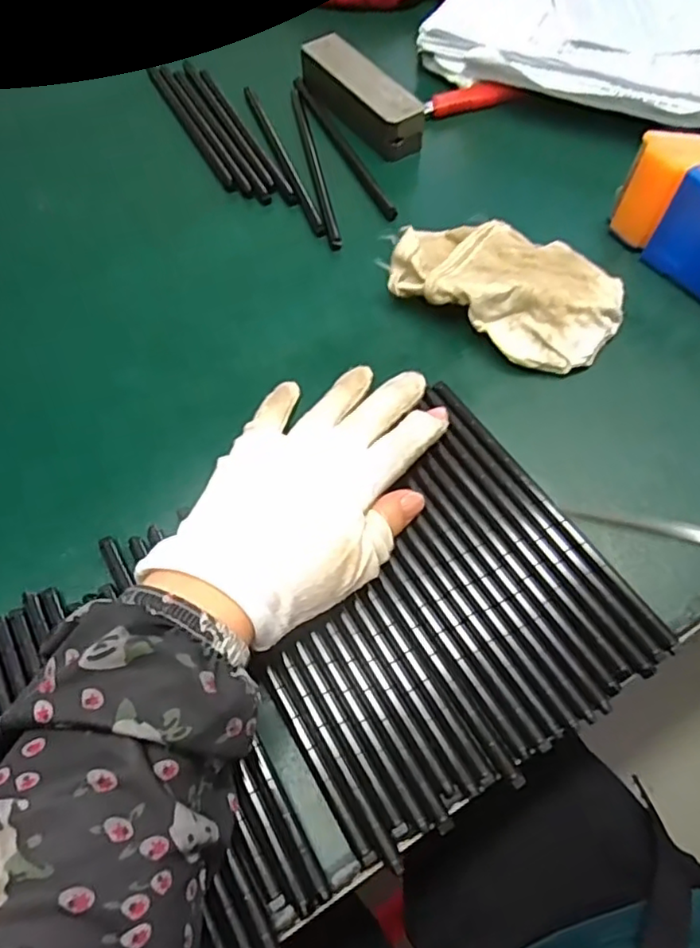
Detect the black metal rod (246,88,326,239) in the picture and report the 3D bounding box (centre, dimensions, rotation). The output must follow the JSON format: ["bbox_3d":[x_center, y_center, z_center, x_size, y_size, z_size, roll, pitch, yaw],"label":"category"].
[{"bbox_3d":[-0.051,-0.236,0.438,0.009,0.006,0.181,-18,64,-8],"label":"black metal rod"}]

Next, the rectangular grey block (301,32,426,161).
[{"bbox_3d":[0.008,-0.281,0.451,0.035,0.032,0.120,-31,66,-14],"label":"rectangular grey block"}]

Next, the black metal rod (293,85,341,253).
[{"bbox_3d":[-0.026,-0.226,0.432,0.009,0.008,0.175,-11,63,-5],"label":"black metal rod"}]

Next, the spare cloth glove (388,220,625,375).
[{"bbox_3d":[0.096,-0.115,0.360,0.131,0.033,0.091,32,67,16],"label":"spare cloth glove"}]

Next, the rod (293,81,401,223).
[{"bbox_3d":[-0.007,-0.244,0.443,0.009,0.010,0.173,-22,64,-10],"label":"rod"}]

